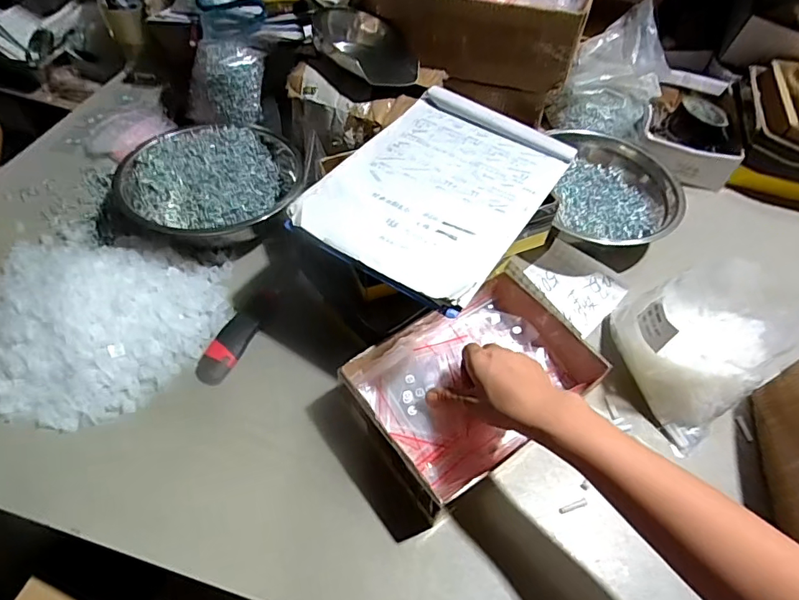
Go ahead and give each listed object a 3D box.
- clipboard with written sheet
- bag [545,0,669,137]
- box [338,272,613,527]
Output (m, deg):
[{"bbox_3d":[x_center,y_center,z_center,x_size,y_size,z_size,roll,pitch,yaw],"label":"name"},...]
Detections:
[{"bbox_3d":[0.045,-0.135,0.565,0.220,0.017,0.301,30,60,15],"label":"clipboard with written sheet"},{"bbox_3d":[0.379,-0.396,0.862,0.160,0.133,0.197,31,58,17],"label":"bag"},{"bbox_3d":[0.082,0.086,0.546,0.245,0.062,0.174,-28,63,-20],"label":"box"}]

